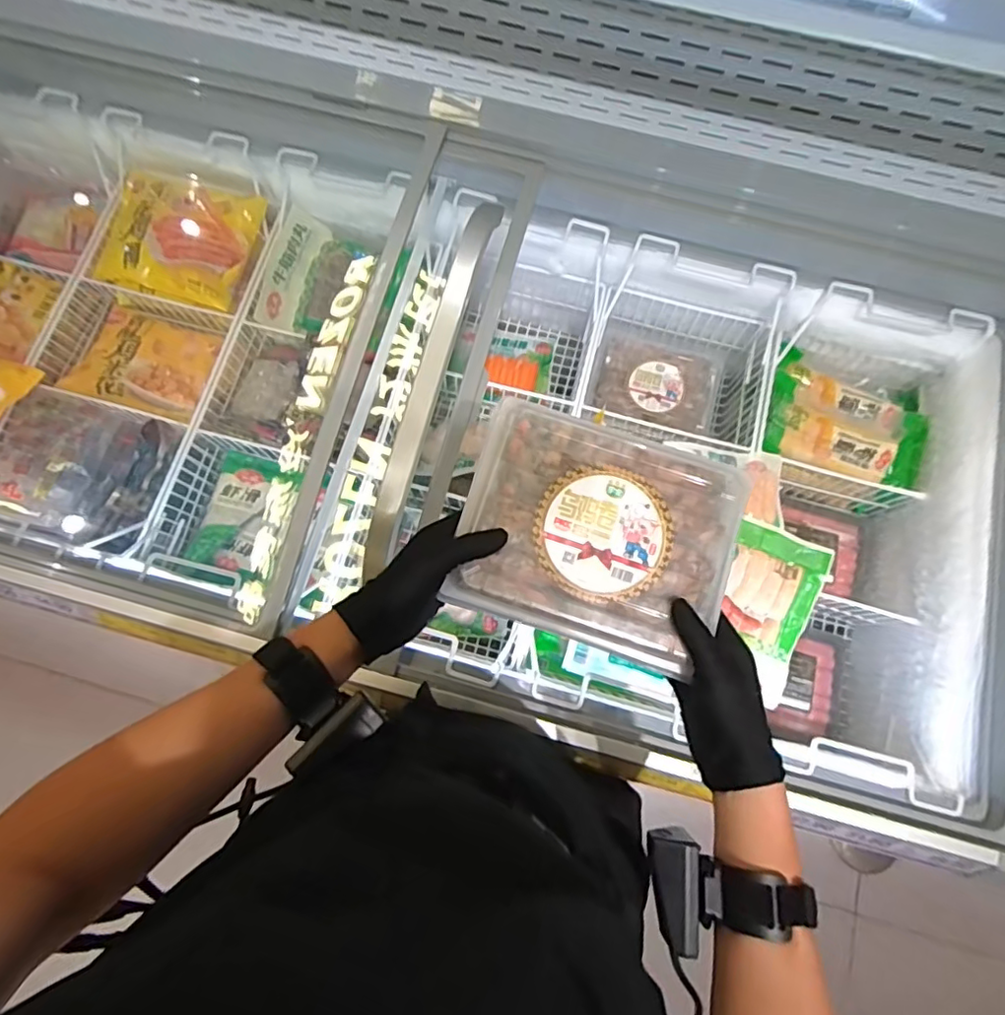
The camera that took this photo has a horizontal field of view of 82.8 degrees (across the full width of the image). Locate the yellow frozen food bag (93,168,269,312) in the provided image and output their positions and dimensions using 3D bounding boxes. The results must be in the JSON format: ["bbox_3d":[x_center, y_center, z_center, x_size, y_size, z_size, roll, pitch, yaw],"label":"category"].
[{"bbox_3d":[-0.529,-0.436,0.914,0.238,0.068,0.188,18,86,6],"label":"yellow frozen food bag"}]

